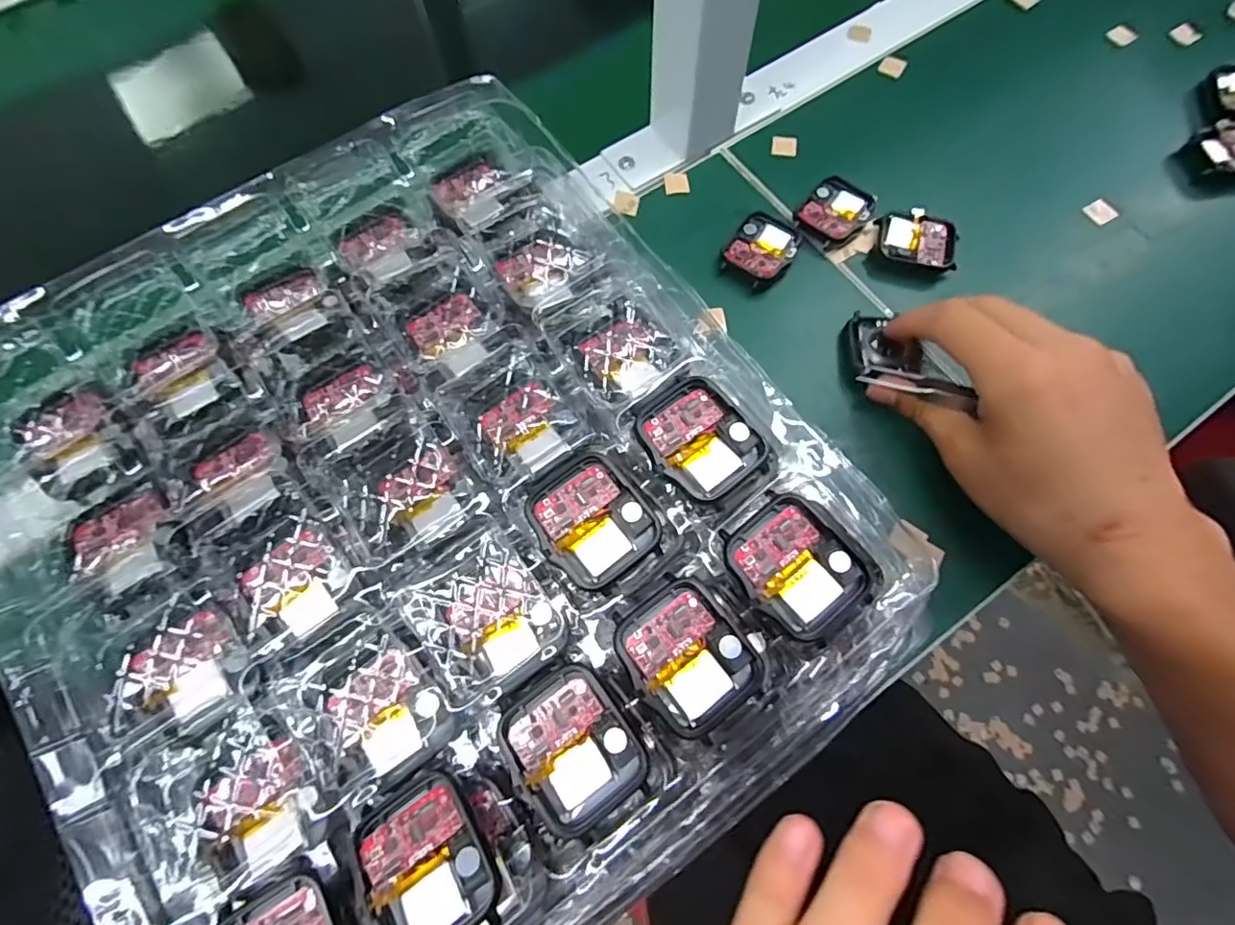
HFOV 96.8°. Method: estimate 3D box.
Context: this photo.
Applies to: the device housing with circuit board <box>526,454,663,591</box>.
[{"bbox_3d":[-0.009,0.021,0.197,0.038,0.007,0.043,-37,74,-11],"label":"device housing with circuit board"}]

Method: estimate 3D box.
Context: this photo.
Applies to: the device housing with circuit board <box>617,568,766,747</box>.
[{"bbox_3d":[0.024,0.064,0.181,0.038,0.008,0.046,-36,74,-10],"label":"device housing with circuit board"}]

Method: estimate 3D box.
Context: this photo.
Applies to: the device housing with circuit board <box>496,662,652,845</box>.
[{"bbox_3d":[-0.014,0.092,0.177,0.037,0.009,0.046,-35,73,-10],"label":"device housing with circuit board"}]

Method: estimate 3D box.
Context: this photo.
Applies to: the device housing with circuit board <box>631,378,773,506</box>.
[{"bbox_3d":[0.030,-0.009,0.203,0.038,0.007,0.048,-35,74,-10],"label":"device housing with circuit board"}]

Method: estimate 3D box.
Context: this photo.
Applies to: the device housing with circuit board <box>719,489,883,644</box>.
[{"bbox_3d":[0.062,0.035,0.188,0.040,0.006,0.046,-36,74,-10],"label":"device housing with circuit board"}]

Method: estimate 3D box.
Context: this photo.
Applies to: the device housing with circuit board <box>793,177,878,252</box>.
[{"bbox_3d":[0.132,-0.153,0.332,0.047,0.007,0.037,-42,75,-12],"label":"device housing with circuit board"}]

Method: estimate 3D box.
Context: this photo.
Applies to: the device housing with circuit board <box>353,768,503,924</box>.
[{"bbox_3d":[-0.058,0.120,0.163,0.036,0.006,0.043,-31,73,-9],"label":"device housing with circuit board"}]

